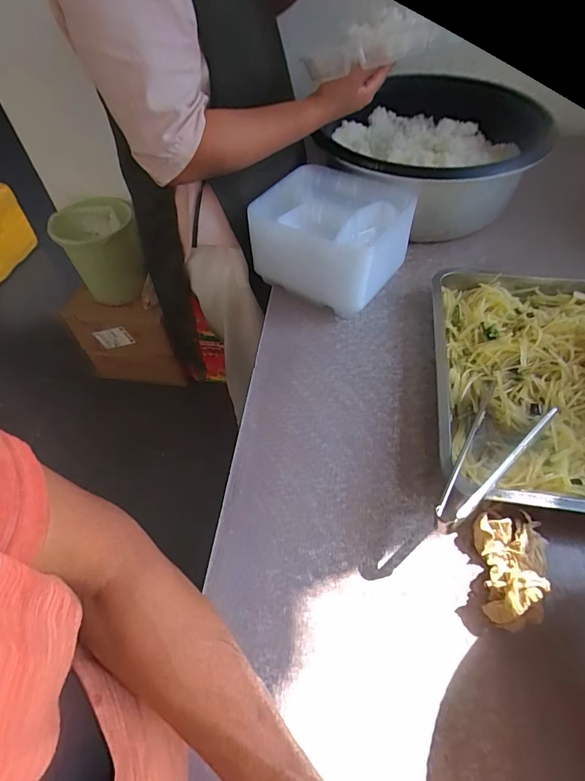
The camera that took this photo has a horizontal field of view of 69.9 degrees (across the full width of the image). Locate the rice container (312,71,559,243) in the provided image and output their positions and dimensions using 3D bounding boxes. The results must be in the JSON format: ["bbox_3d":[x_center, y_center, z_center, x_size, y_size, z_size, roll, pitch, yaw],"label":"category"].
[{"bbox_3d":[0.236,-0.408,0.730,0.344,0.165,0.321,-3,54,1],"label":"rice container"}]

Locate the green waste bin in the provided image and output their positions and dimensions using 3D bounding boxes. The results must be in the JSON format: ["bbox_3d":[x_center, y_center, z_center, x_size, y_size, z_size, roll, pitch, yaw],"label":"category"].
[{"bbox_3d":[-0.608,-0.423,1.364,0.237,0.300,0.262,-24,56,-14],"label":"green waste bin"}]

